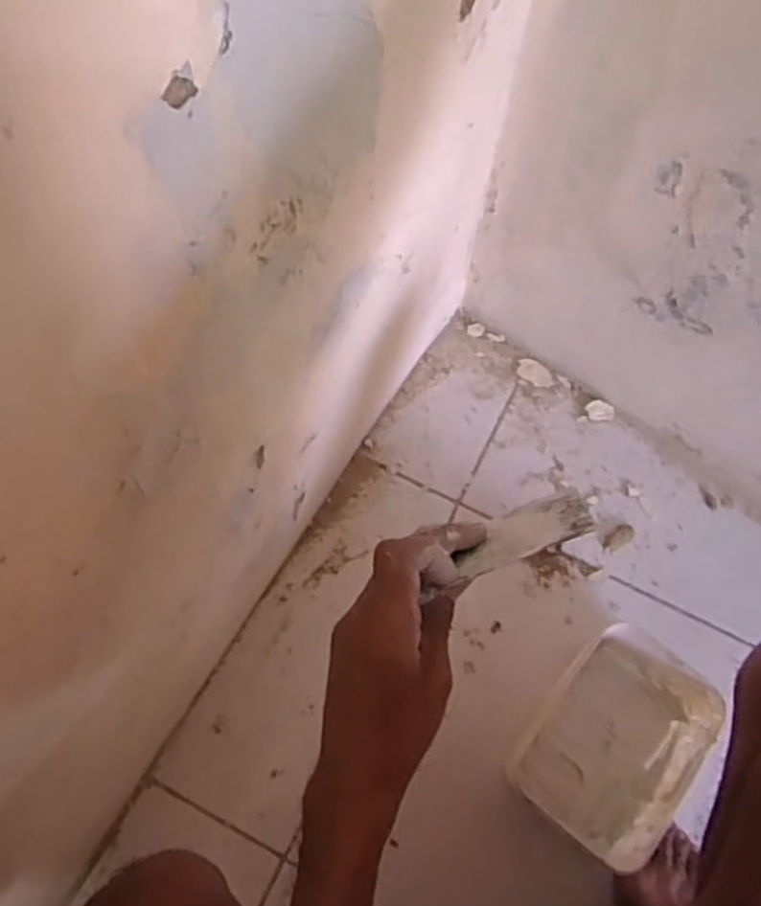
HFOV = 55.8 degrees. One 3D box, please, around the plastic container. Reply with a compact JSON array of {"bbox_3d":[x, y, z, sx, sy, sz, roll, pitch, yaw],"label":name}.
[{"bbox_3d":[0.229,0.282,0.706,0.134,0.078,0.188,35,69,11],"label":"plastic container"}]

